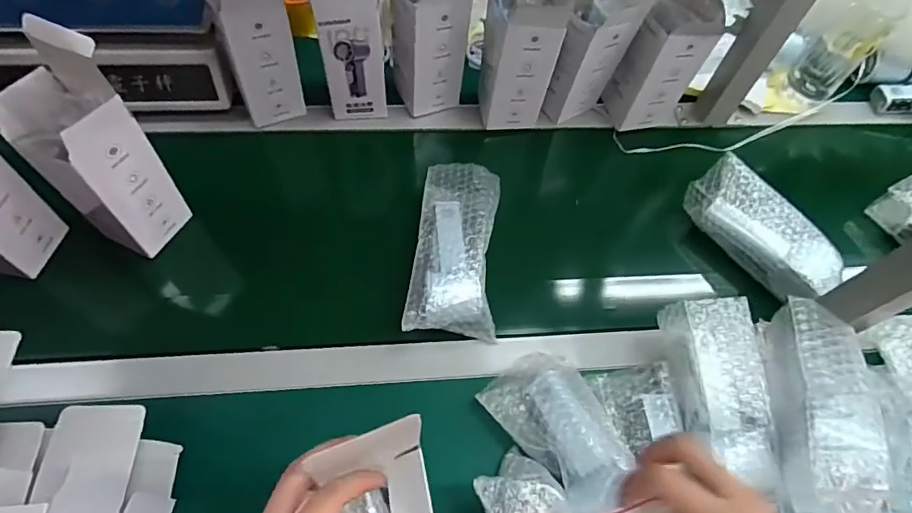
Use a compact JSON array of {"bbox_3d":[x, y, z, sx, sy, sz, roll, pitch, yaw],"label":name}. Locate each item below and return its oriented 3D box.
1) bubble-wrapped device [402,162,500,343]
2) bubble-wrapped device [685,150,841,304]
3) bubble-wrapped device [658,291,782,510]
[{"bbox_3d":[0.001,-0.018,0.580,0.090,0.048,0.209,3,72,1],"label":"bubble-wrapped device"},{"bbox_3d":[0.365,-0.033,0.625,0.073,0.056,0.182,-34,75,-10],"label":"bubble-wrapped device"},{"bbox_3d":[0.252,0.132,0.502,0.072,0.062,0.181,-1,72,0],"label":"bubble-wrapped device"}]

